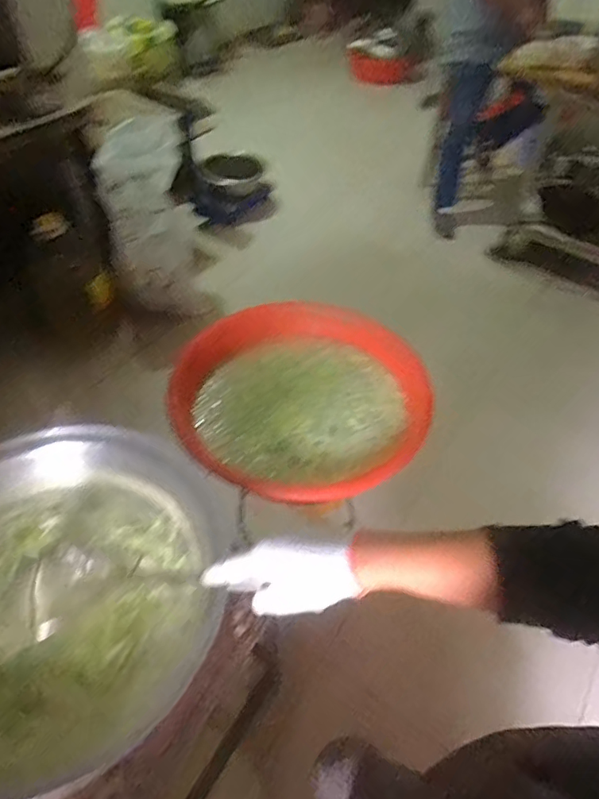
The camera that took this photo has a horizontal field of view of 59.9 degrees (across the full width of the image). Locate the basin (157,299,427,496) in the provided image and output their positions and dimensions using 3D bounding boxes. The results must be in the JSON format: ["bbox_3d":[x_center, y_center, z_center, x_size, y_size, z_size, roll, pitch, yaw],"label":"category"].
[{"bbox_3d":[-0.003,-0.005,1.179,0.557,0.151,0.498,-16,52,-17],"label":"basin"}]

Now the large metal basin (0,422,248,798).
[{"bbox_3d":[-0.334,0.234,0.652,0.435,0.107,0.436,2,49,-2],"label":"large metal basin"}]

